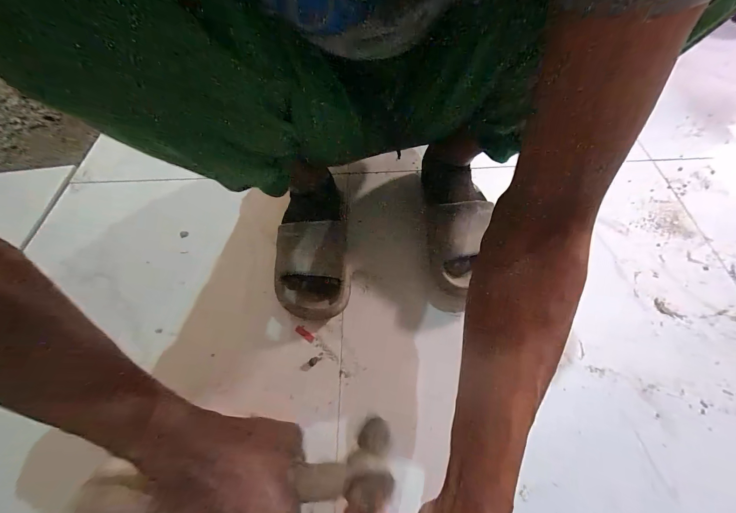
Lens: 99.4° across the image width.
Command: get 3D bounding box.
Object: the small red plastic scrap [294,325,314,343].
[{"bbox_3d":[-0.094,0.114,0.467,0.033,0.004,0.012,30,65,19],"label":"small red plastic scrap"}]

